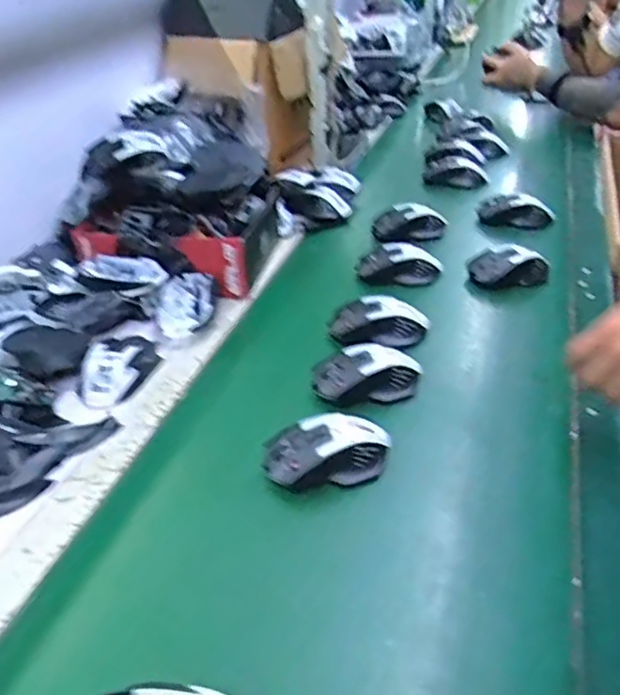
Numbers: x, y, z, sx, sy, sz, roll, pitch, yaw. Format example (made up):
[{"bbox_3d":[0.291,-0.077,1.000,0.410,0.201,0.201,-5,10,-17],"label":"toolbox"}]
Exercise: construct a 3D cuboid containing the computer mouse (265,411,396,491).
[{"bbox_3d":[0.017,0.094,0.585,0.120,0.042,0.062,-5,33,-4],"label":"computer mouse"}]

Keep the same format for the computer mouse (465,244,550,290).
[{"bbox_3d":[0.267,-0.114,0.853,0.102,0.050,0.070,-7,33,-8],"label":"computer mouse"}]

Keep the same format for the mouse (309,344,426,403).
[{"bbox_3d":[0.064,0.030,0.671,0.120,0.038,0.068,-6,33,-6],"label":"mouse"}]

